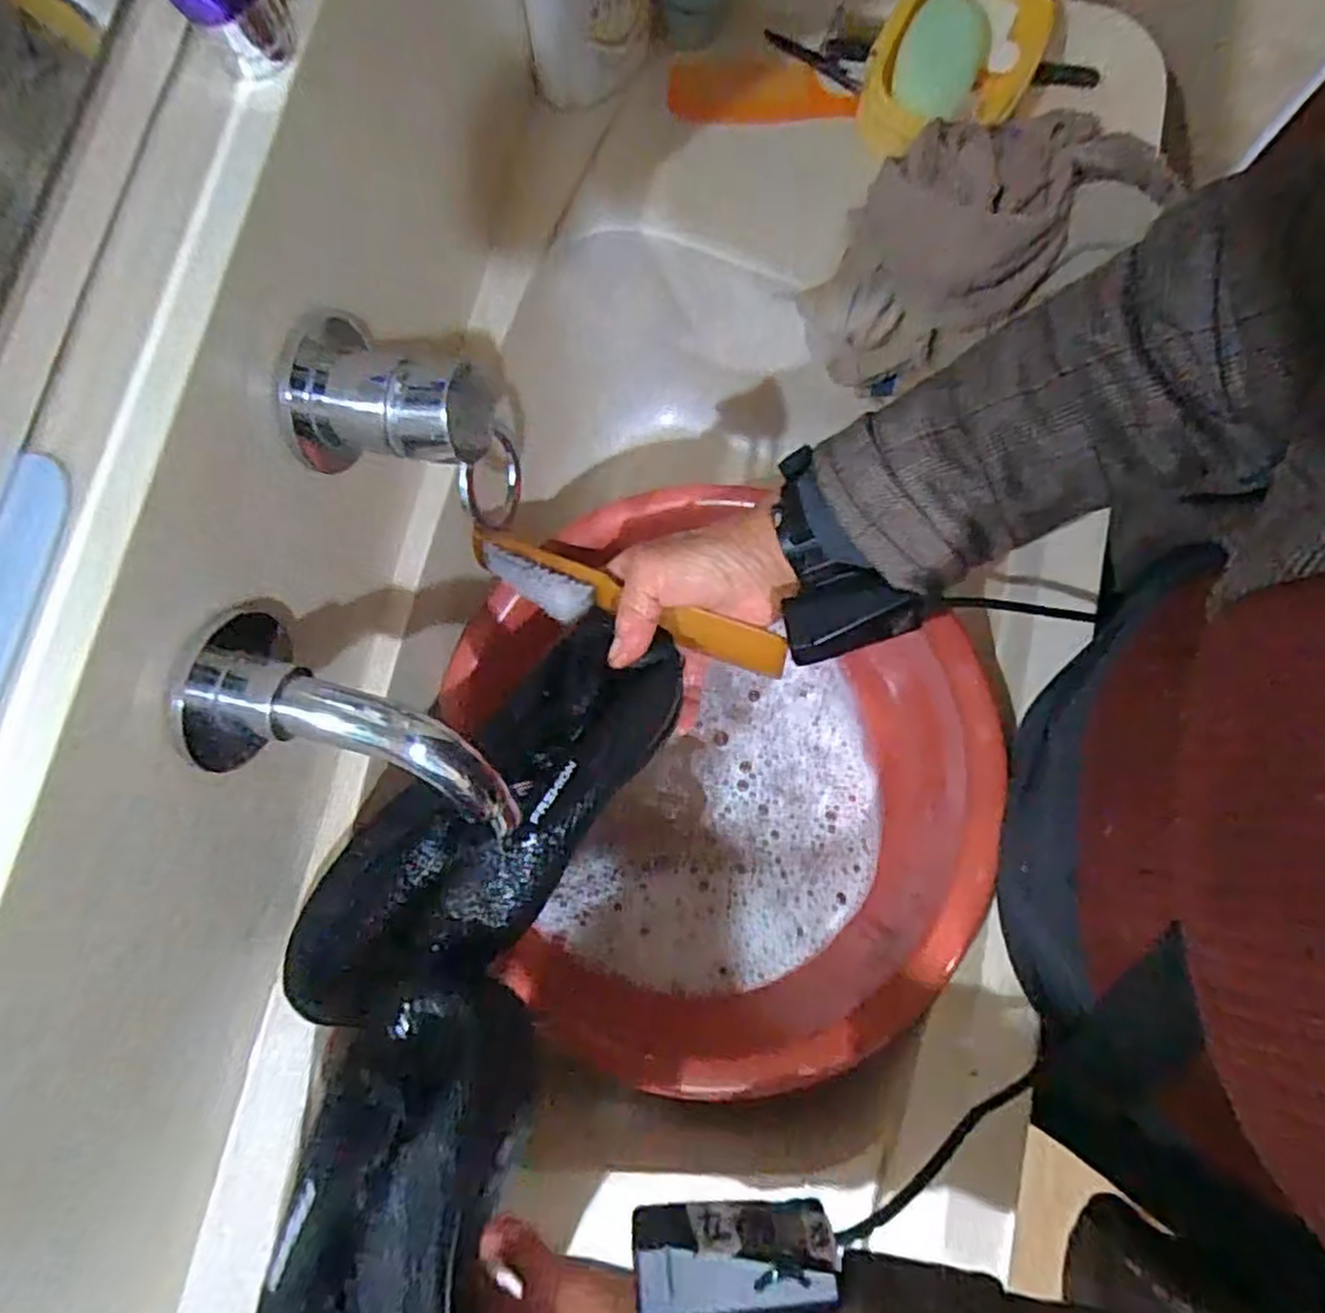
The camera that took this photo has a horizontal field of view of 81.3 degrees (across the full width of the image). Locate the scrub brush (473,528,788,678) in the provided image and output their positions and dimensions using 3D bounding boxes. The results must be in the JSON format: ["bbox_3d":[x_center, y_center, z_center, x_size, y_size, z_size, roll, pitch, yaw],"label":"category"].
[{"bbox_3d":[-0.024,-0.030,0.464,0.200,0.029,0.034,19,80,8],"label":"scrub brush"}]

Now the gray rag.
[{"bbox_3d":[0.198,-0.262,0.477,0.198,0.127,0.113,-33,81,-5],"label":"gray rag"}]

